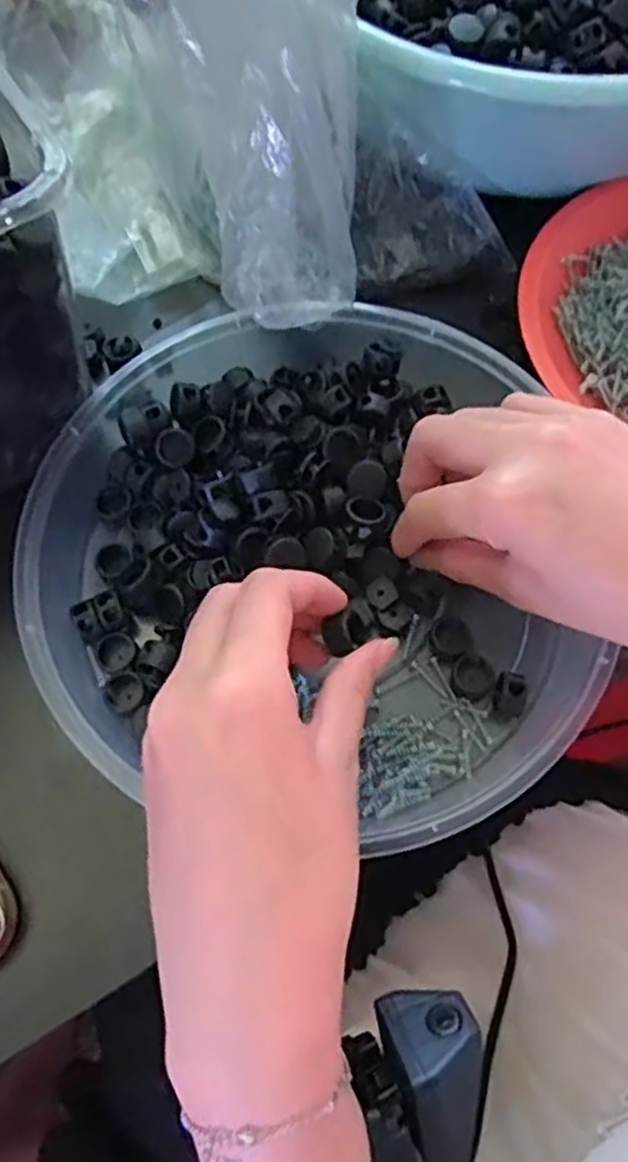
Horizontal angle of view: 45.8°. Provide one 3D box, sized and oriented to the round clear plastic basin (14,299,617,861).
[{"bbox_3d":[0.004,-0.020,0.311,0.234,0.046,0.222,0,68,0],"label":"round clear plastic basin"}]

